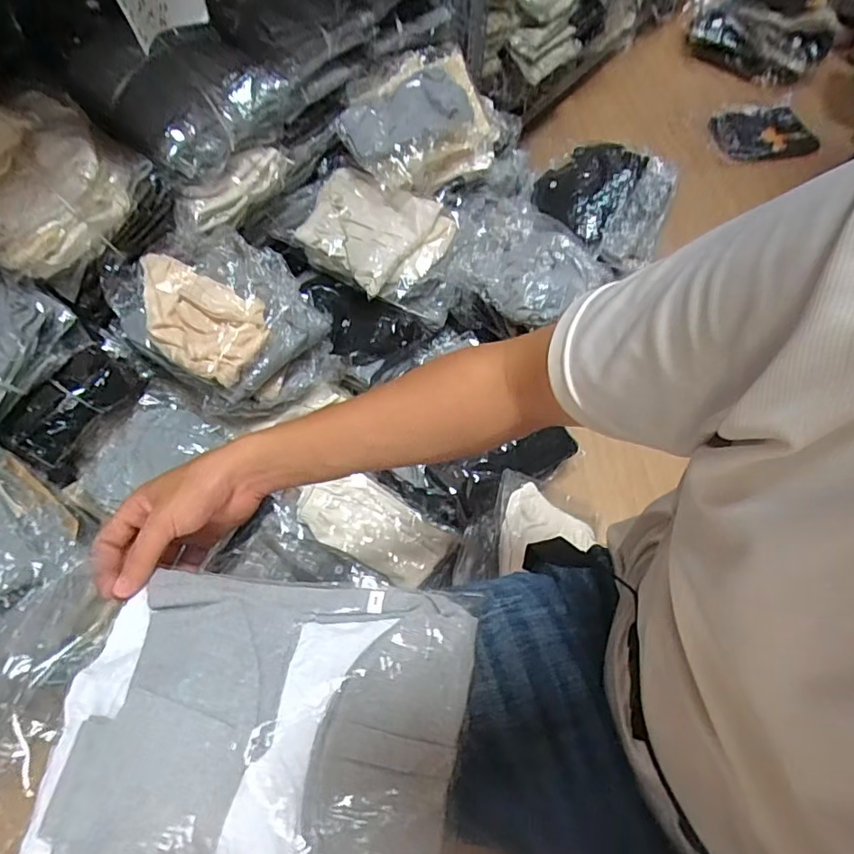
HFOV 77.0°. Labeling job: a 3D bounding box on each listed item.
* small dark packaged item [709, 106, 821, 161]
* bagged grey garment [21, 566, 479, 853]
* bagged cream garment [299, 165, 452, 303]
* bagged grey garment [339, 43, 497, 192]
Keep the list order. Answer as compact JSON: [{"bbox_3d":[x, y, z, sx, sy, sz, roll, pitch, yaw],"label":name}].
[{"bbox_3d":[0.856,-0.747,1.360,0.222,0.056,0.206,-3,60,-1],"label":"small dark packaged item"},{"bbox_3d":[-0.108,0.202,0.345,0.256,0.044,0.208,6,60,4],"label":"bagged grey garment"},{"bbox_3d":[-0.093,-0.362,0.954,0.255,0.077,0.214,38,67,20],"label":"bagged cream garment"},{"bbox_3d":[-0.015,-0.551,0.997,0.285,0.155,0.222,-15,61,-7],"label":"bagged grey garment"}]

